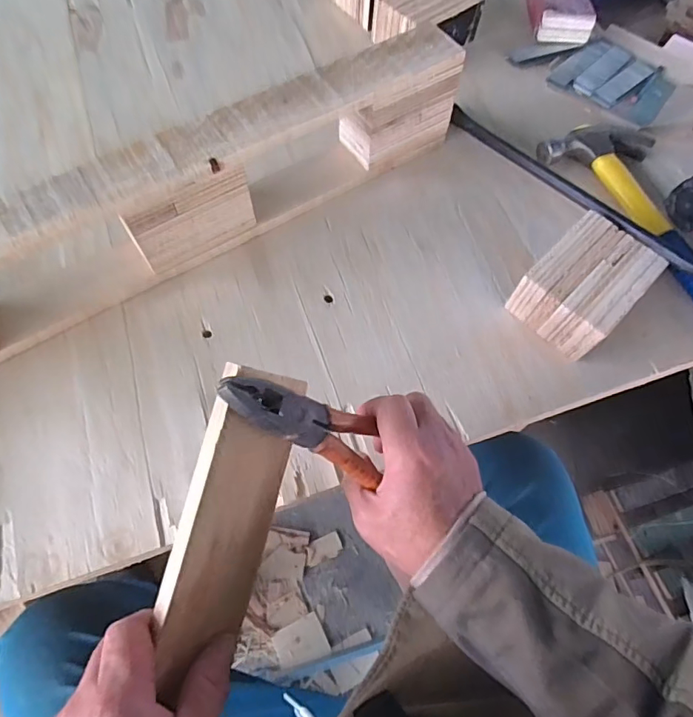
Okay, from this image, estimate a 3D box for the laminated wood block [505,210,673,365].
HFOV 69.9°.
[{"bbox_3d":[0.244,-0.078,0.502,0.129,0.047,0.093,-42,72,-18],"label":"laminated wood block"}]

